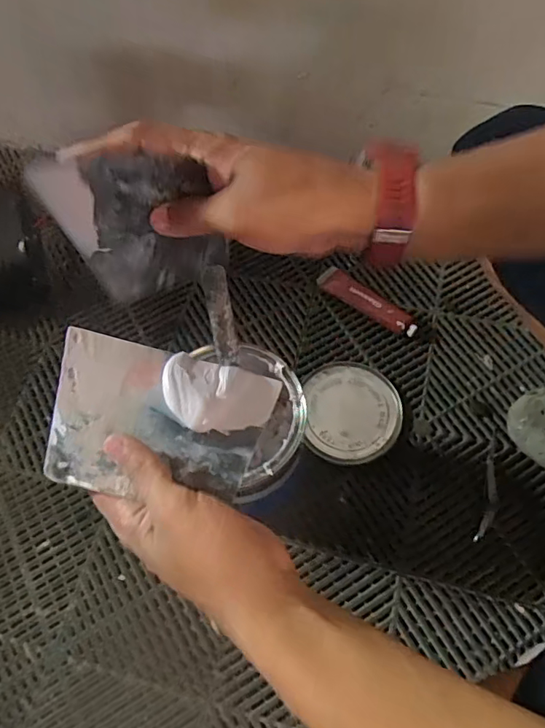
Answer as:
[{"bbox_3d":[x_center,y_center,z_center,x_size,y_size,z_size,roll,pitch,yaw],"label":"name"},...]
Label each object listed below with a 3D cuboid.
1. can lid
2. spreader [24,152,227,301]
[{"bbox_3d":[0.118,0.067,0.757,0.137,0.019,0.153,3,64,-1],"label":"can lid"},{"bbox_3d":[-0.088,-0.090,0.355,0.099,0.128,0.011,-11,64,-3],"label":"spreader"}]

